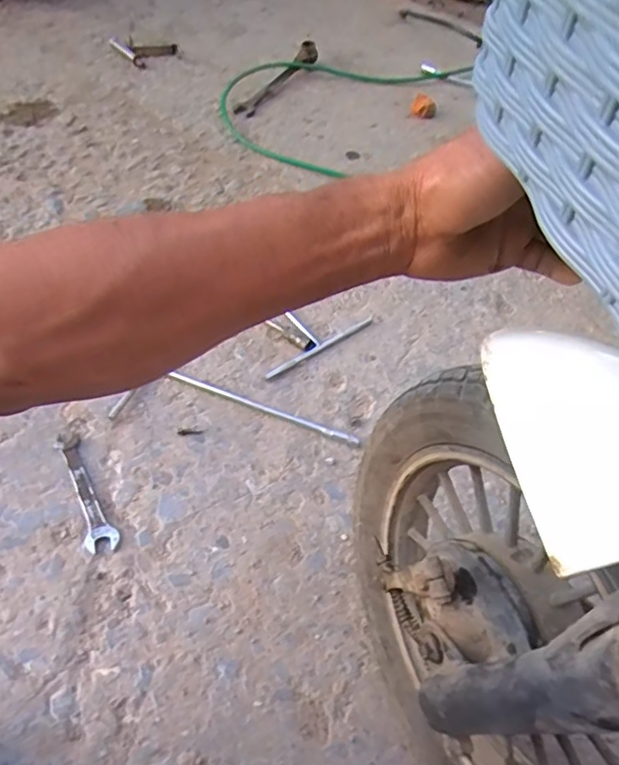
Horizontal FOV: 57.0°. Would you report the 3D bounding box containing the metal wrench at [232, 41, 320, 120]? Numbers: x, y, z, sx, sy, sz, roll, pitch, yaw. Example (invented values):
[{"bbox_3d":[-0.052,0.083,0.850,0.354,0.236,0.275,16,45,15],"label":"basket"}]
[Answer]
[{"bbox_3d":[-0.066,-0.621,1.168,0.044,0.052,0.256,30,59,16],"label":"metal wrench"}]

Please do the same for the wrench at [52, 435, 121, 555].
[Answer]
[{"bbox_3d":[-0.254,0.121,0.646,0.035,0.008,0.152,-21,60,-16],"label":"wrench"}]

